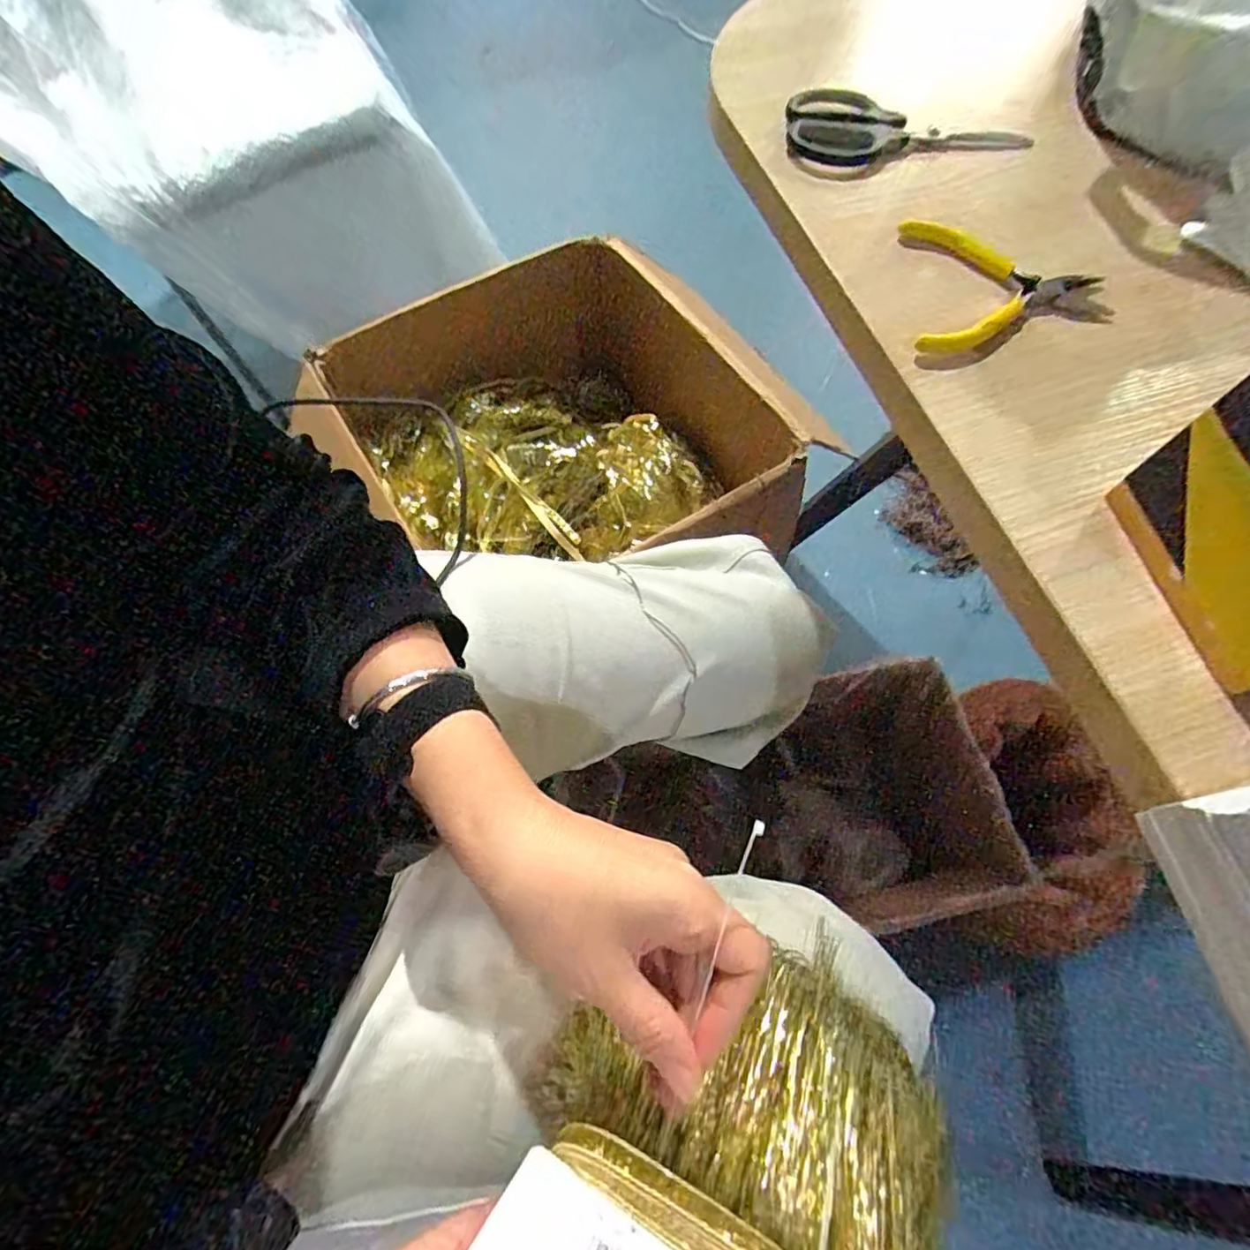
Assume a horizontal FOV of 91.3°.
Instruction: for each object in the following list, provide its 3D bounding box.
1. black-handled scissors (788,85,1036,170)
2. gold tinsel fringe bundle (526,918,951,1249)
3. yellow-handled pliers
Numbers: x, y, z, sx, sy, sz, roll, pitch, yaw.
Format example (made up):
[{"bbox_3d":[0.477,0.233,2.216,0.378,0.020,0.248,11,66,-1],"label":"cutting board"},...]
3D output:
[{"bbox_3d":[0.182,-0.318,0.392,0.153,0.017,0.060,2,68,2],"label":"black-handled scissors"},{"bbox_3d":[0.066,0.222,0.306,0.177,0.170,0.035,23,112,22],"label":"gold tinsel fringe bundle"},{"bbox_3d":[0.210,-0.188,0.337,0.104,0.009,0.092,1,68,2],"label":"yellow-handled pliers"}]

